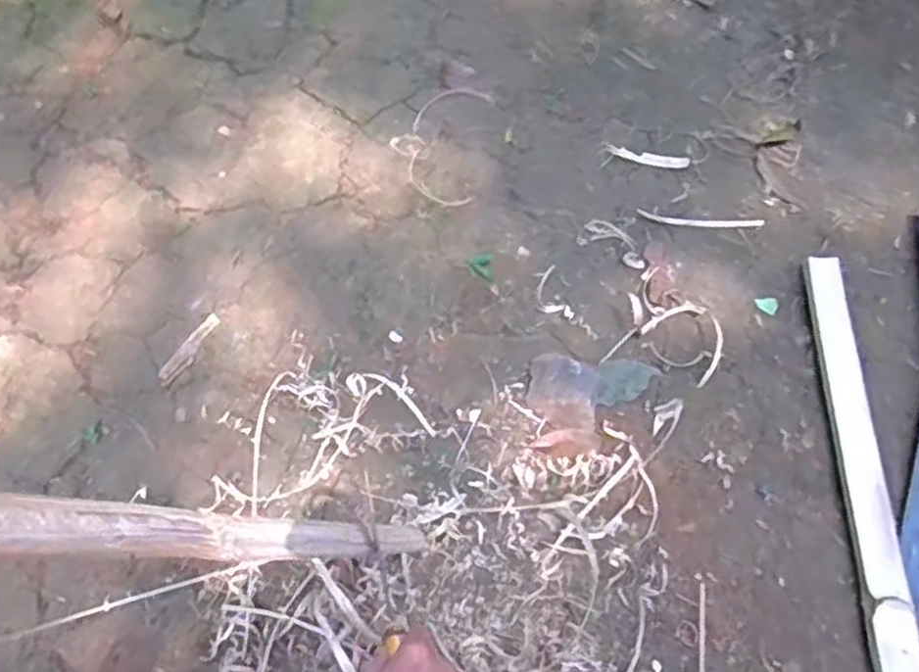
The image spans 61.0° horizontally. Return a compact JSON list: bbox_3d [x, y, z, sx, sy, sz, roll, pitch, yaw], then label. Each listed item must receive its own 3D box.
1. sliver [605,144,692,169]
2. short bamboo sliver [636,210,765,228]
[{"bbox_3d":[0.257,-0.244,1.064,0.110,0.004,0.026,11,59,3],"label":"sliver"},{"bbox_3d":[0.316,-0.149,1.016,0.164,0.007,0.021,3,59,-2],"label":"short bamboo sliver"}]

